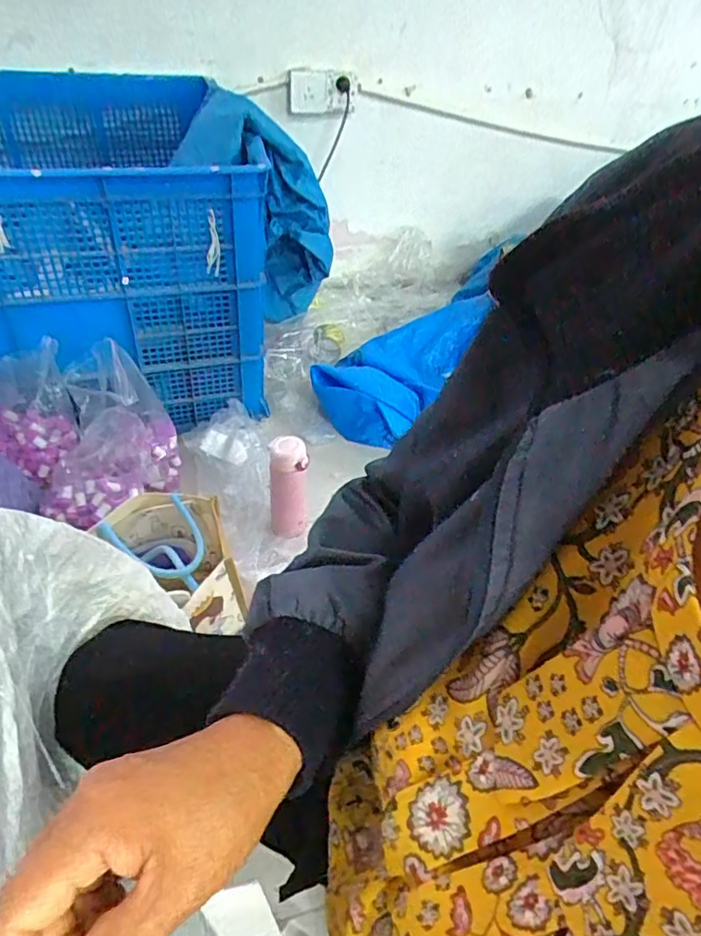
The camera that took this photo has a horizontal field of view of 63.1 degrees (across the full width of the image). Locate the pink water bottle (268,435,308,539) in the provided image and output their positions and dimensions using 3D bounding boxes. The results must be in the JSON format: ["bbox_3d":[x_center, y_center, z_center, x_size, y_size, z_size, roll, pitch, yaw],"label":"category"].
[{"bbox_3d":[-0.108,0.033,1.031,0.071,0.188,0.064,-3,46,-11],"label":"pink water bottle"}]

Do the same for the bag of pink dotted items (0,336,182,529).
[{"bbox_3d":[-0.473,-0.067,1.044,0.286,0.237,0.256,-30,56,-32],"label":"bag of pink dotted items"}]

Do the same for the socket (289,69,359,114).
[{"bbox_3d":[-0.071,-0.995,1.510,0.211,0.102,0.025,-31,56,-32],"label":"socket"}]

